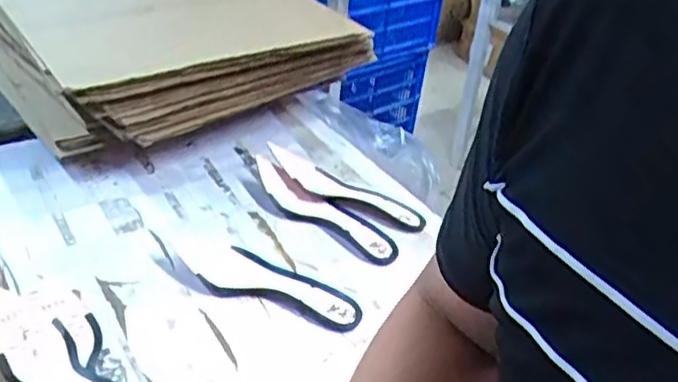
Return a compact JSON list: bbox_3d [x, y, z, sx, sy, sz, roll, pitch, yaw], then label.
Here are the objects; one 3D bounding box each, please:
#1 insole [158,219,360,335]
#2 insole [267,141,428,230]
[{"bbox_3d":[-0.111,0.103,0.849,0.282,0.027,0.076,22,37,22],"label":"insole"},{"bbox_3d":[0.003,-0.001,1.011,0.251,0.037,0.095,23,37,23],"label":"insole"}]

